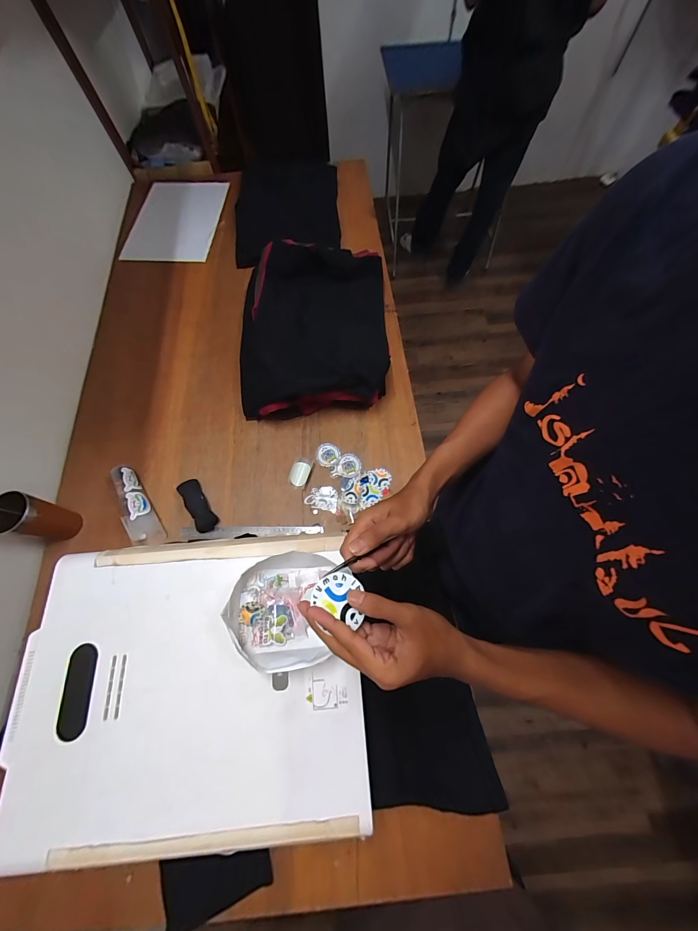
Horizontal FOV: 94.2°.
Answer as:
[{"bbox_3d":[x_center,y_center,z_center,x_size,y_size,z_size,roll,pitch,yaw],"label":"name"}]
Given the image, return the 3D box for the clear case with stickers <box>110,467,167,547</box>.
[{"bbox_3d":[-0.487,0.093,0.739,0.068,0.047,0.206,-30,70,-10],"label":"clear case with stickers"}]

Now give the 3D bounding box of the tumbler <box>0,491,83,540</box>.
[{"bbox_3d":[-0.656,0.115,0.686,0.069,0.151,0.078,3,68,3],"label":"tumbler"}]

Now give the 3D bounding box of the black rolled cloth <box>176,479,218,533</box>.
[{"bbox_3d":[-0.348,0.090,0.744,0.048,0.035,0.130,-31,70,-10],"label":"black rolled cloth"}]

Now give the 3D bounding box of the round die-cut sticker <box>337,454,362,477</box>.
[{"bbox_3d":[0.000,-0.001,0.785,0.058,0.004,0.063,-1,68,2],"label":"round die-cut sticker"}]

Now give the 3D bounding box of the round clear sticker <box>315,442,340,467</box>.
[{"bbox_3d":[-0.051,-0.028,0.795,0.058,0.005,0.060,-10,68,-2],"label":"round clear sticker"}]

